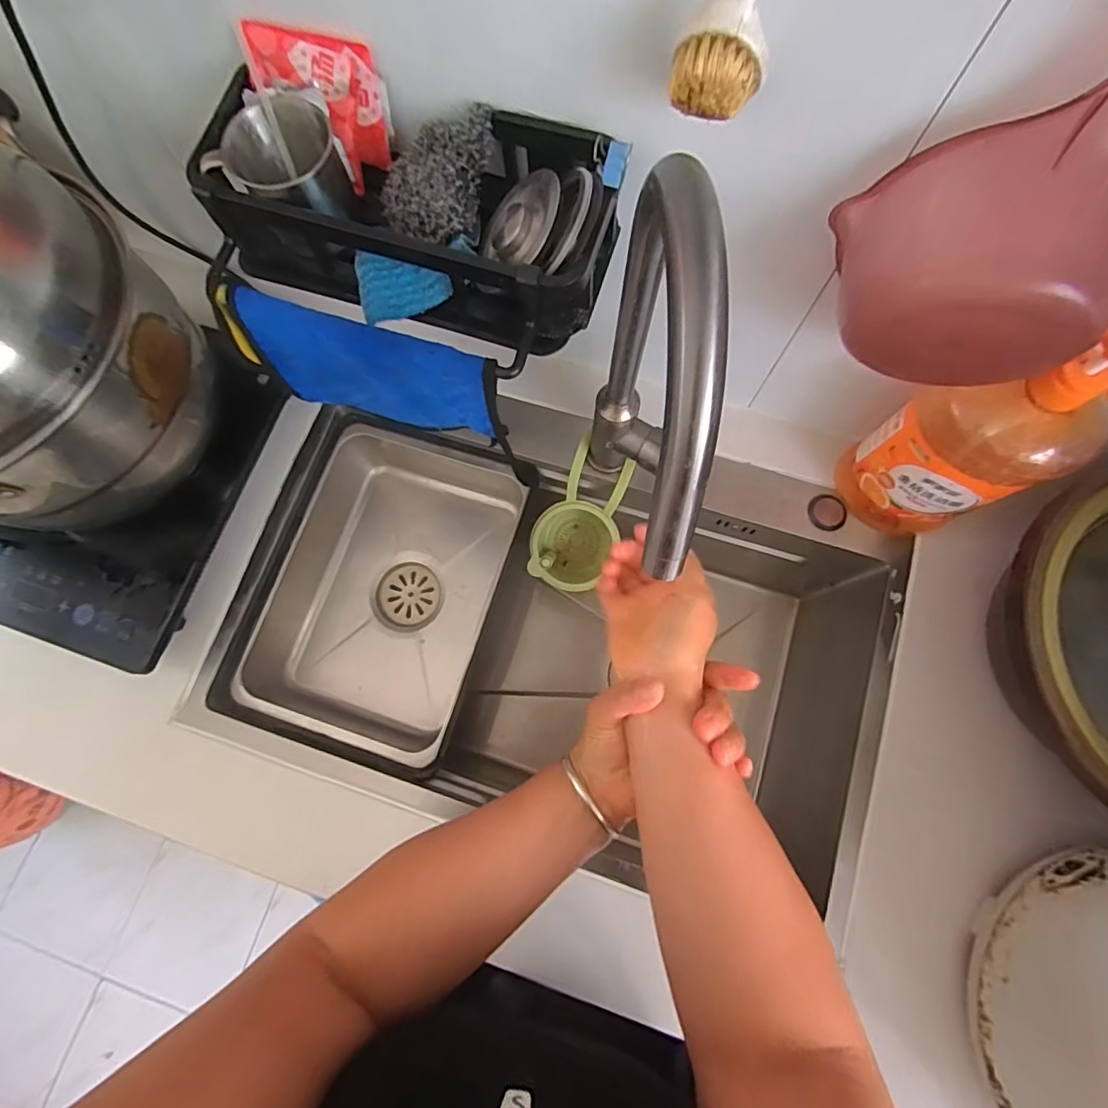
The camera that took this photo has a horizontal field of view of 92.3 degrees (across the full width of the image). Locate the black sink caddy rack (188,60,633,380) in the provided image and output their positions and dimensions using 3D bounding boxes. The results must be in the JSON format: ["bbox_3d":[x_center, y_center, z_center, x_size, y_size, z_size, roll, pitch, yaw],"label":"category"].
[{"bbox_3d":[-0.105,-0.240,0.382,0.295,0.095,0.159,20,78,6],"label":"black sink caddy rack"}]

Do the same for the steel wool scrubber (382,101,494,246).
[{"bbox_3d":[-0.086,-0.267,0.381,0.075,0.050,0.087,22,78,7],"label":"steel wool scrubber"}]

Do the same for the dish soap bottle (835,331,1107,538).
[{"bbox_3d":[0.344,-0.091,0.444,0.079,0.265,0.108,-24,77,-4],"label":"dish soap bottle"}]

